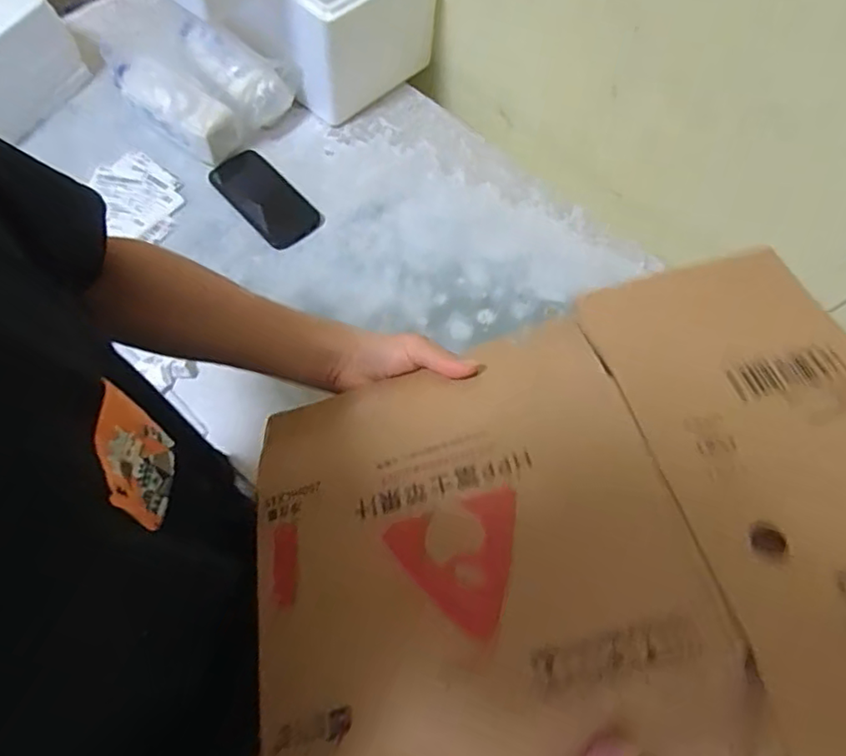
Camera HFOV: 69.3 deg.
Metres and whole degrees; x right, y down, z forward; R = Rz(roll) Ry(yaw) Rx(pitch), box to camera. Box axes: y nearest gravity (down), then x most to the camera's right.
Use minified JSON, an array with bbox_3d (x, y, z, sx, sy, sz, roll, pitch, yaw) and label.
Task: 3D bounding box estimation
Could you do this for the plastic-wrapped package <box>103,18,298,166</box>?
[{"bbox_3d":[-0.320,-0.434,0.902,0.202,0.103,0.213,-37,71,-18],"label":"plastic-wrapped package"}]

